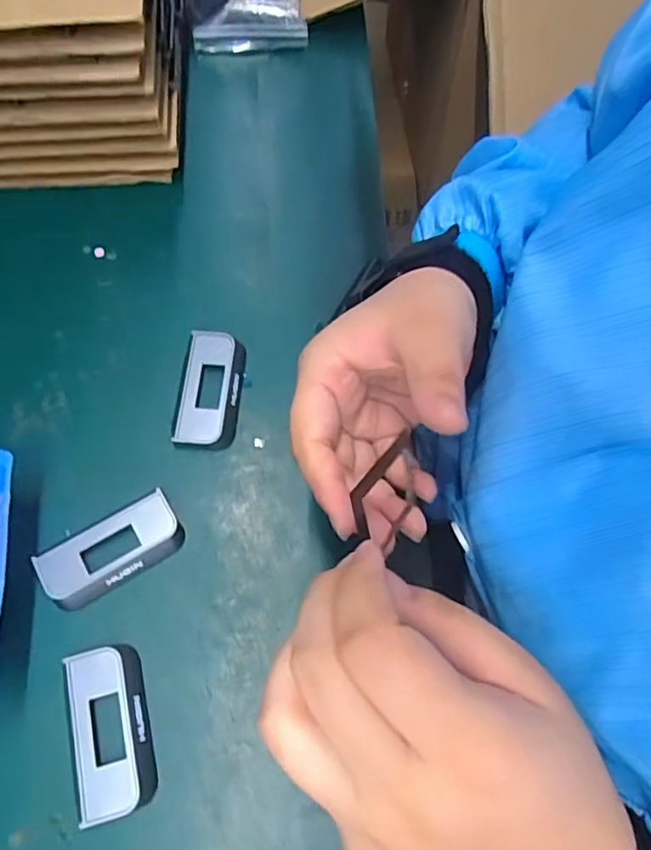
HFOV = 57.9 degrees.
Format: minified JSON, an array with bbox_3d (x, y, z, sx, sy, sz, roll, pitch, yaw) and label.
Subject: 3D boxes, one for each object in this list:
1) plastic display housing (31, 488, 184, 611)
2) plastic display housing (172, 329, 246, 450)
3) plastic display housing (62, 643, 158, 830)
[{"bbox_3d":[-0.116,0.067,0.319,0.073,0.011,0.037,-30,71,-13],"label":"plastic display housing"},{"bbox_3d":[-0.069,-0.023,0.361,0.035,0.010,0.078,5,67,1],"label":"plastic display housing"},{"bbox_3d":[-0.104,0.147,0.287,0.034,0.009,0.074,-14,68,-6],"label":"plastic display housing"}]

